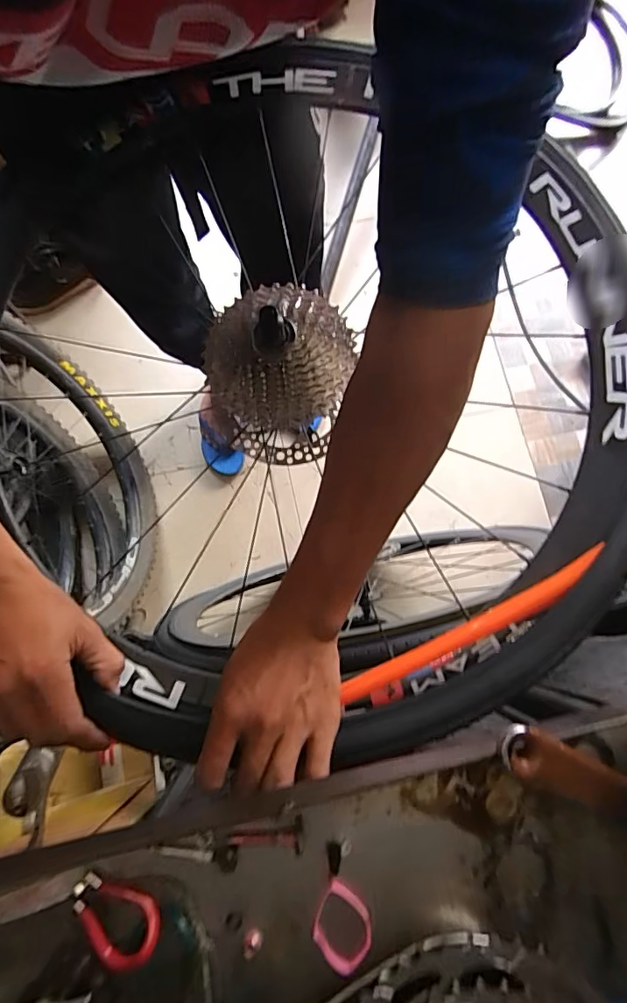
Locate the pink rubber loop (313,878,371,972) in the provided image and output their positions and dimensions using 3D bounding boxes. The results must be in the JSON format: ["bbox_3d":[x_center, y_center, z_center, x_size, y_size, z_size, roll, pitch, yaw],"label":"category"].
[{"bbox_3d":[0.017,0.242,0.282,0.032,0.004,0.038,25,77,4],"label":"pink rubber loop"}]

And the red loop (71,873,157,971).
[{"bbox_3d":[-0.109,0.230,0.273,0.049,0.010,0.032,25,77,4],"label":"red loop"}]

